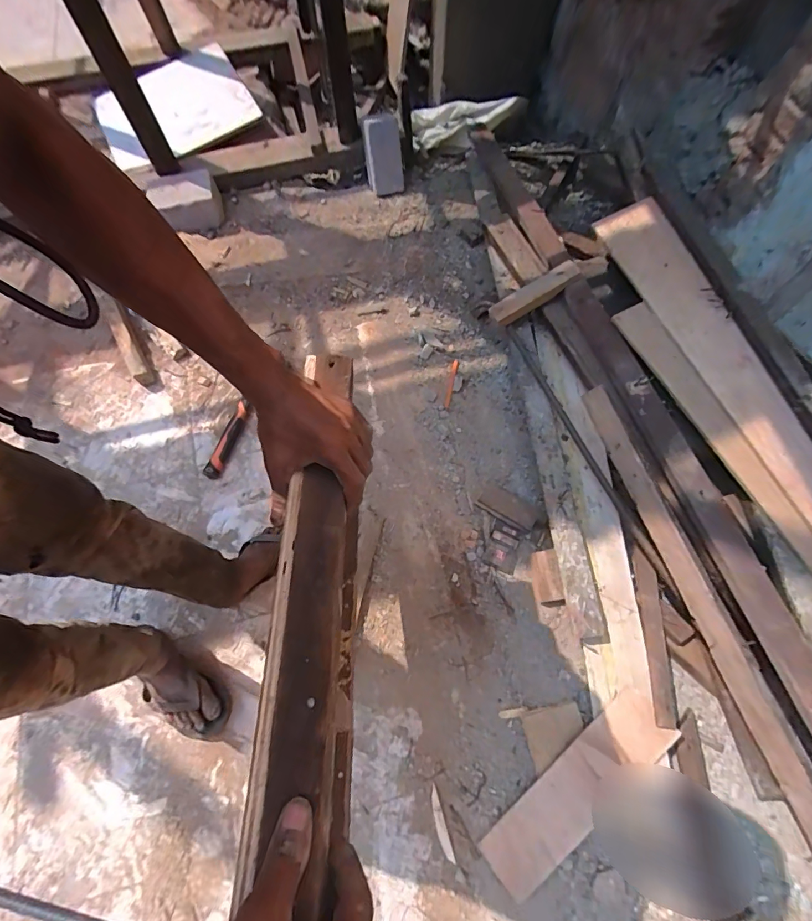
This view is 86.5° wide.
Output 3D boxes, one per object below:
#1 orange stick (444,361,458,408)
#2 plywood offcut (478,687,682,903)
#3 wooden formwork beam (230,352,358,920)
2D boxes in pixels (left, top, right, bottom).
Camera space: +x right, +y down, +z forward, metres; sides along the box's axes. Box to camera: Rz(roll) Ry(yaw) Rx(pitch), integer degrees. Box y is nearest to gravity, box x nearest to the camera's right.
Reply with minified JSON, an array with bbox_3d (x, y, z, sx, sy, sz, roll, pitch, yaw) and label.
[{"bbox_3d":[0.120,-0.206,1.165,0.014,0.010,0.156,11,69,6],"label":"orange stick"},{"bbox_3d":[0.304,0.596,0.776,0.396,0.014,0.104,-45,57,0],"label":"plywood offcut"},{"bbox_3d":[-0.080,0.084,0.381,0.062,0.027,0.449,-4,58,1],"label":"wooden formwork beam"}]

